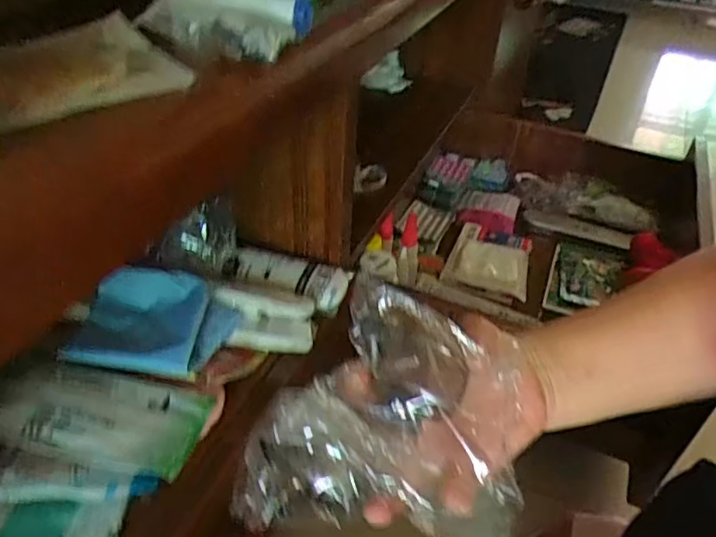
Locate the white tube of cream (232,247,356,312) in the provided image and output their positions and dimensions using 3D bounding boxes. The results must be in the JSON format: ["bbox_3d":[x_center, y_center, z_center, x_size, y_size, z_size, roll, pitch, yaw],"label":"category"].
[{"bbox_3d":[-0.059,0.008,0.504,0.099,0.014,0.050,12,40,11],"label":"white tube of cream"}]

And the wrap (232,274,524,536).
[{"bbox_3d":[0.012,0.056,0.242,0.104,0.042,0.099,6,39,3],"label":"wrap"}]

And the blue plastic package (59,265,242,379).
[{"bbox_3d":[-0.146,0.037,0.423,0.103,0.019,0.092,6,39,3],"label":"blue plastic package"}]

